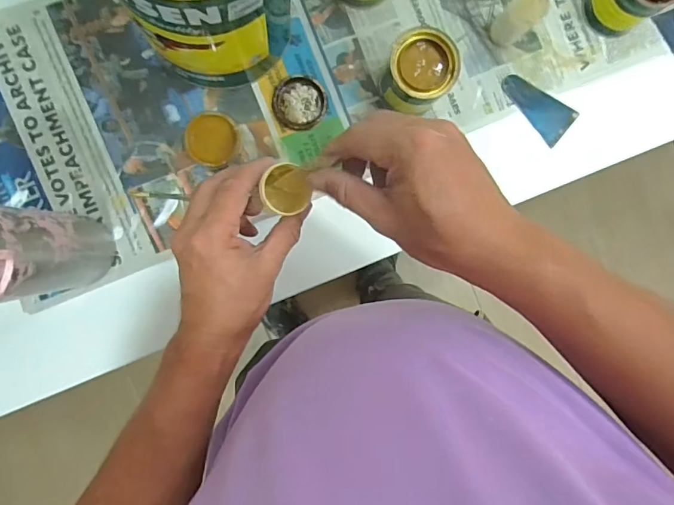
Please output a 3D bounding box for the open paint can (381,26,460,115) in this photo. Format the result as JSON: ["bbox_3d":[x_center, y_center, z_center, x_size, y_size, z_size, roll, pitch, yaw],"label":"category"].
[{"bbox_3d":[0.087,-0.193,0.506,0.068,0.072,0.074,0,92,-5],"label":"open paint can"}]

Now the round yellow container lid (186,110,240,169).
[{"bbox_3d":[-0.139,-0.127,0.521,0.058,0.009,0.060,3,93,-5],"label":"round yellow container lid"}]

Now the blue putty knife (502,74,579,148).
[{"bbox_3d":[0.240,-0.178,0.559,0.097,0.004,0.047,38,90,-6],"label":"blue putty knife"}]

